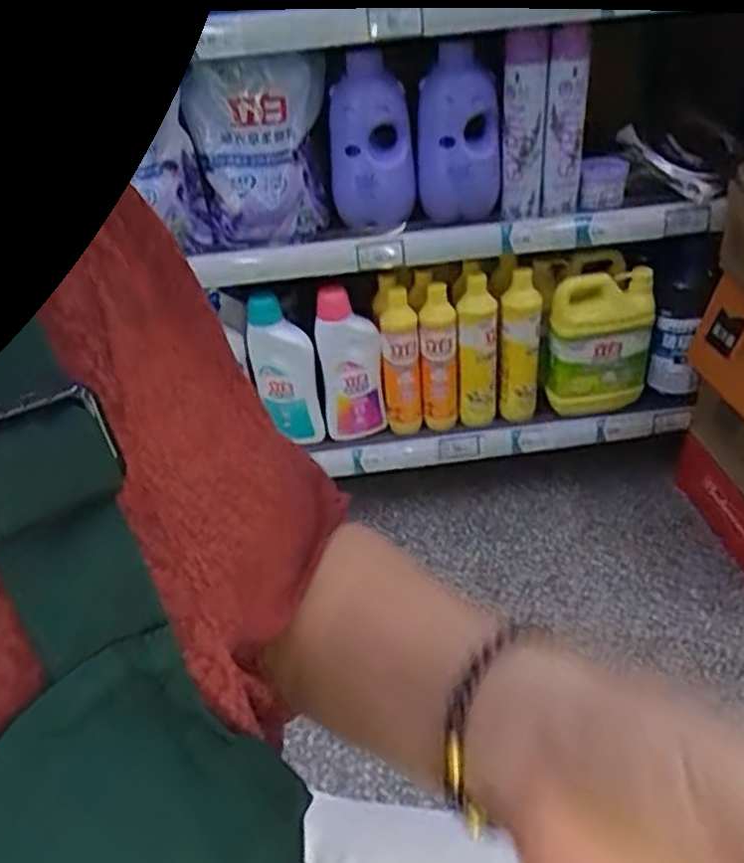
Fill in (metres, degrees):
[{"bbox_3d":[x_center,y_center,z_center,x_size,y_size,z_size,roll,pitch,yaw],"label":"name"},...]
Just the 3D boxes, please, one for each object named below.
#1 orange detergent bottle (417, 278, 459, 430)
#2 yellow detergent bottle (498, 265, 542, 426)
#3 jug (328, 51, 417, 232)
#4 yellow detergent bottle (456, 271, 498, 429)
[{"bbox_3d":[0.102,-0.104,1.138,0.054,0.217,0.049,0,36,8],"label":"orange detergent bottle"},{"bbox_3d":[0.220,-0.126,1.126,0.057,0.218,0.047,4,37,14],"label":"yellow detergent bottle"},{"bbox_3d":[-0.005,-0.396,1.035,0.111,0.197,0.100,-7,36,-2],"label":"jug"},{"bbox_3d":[0.157,-0.115,1.131,0.060,0.226,0.043,0,36,7],"label":"yellow detergent bottle"}]

